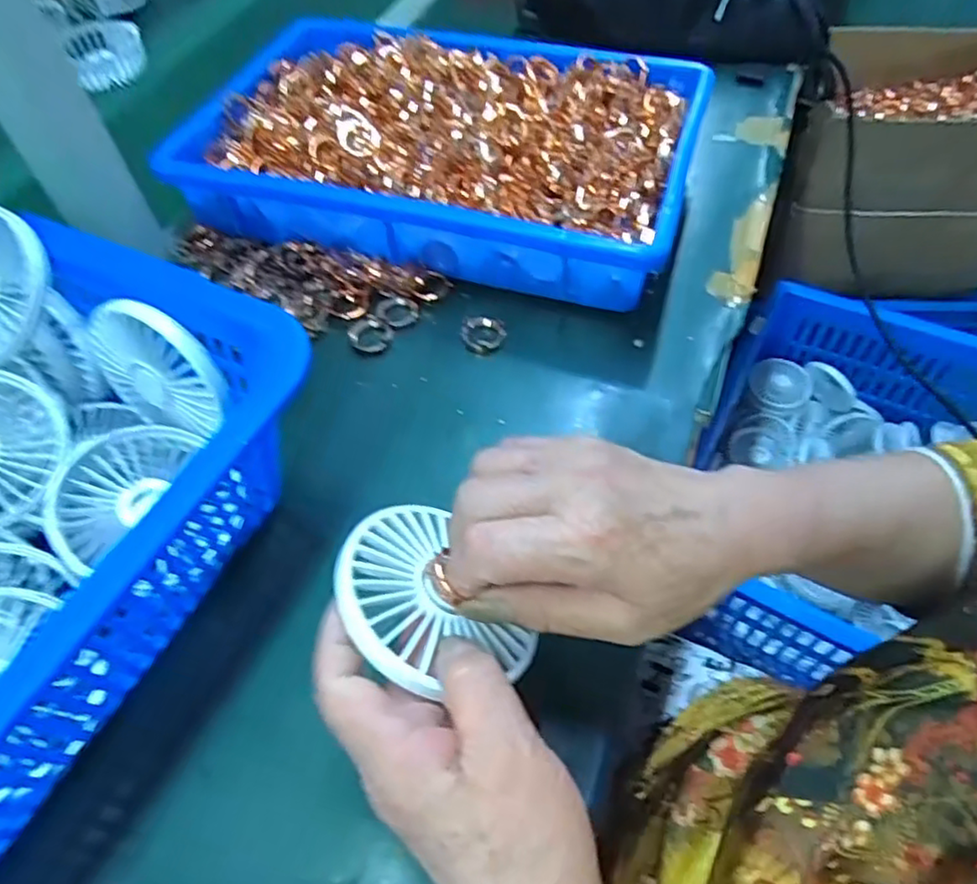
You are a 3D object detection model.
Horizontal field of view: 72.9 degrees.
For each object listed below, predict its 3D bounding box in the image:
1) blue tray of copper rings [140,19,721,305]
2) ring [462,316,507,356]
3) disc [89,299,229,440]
[{"bbox_3d":[-0.032,-0.228,0.508,0.361,0.065,0.235,12,58,13],"label":"blue tray of copper rings"},{"bbox_3d":[-0.003,-0.071,0.442,0.029,0.008,0.029,-2,56,3],"label":"ring"},{"bbox_3d":[-0.173,-0.037,0.345,0.068,0.076,0.007,-12,28,29],"label":"disc"}]

